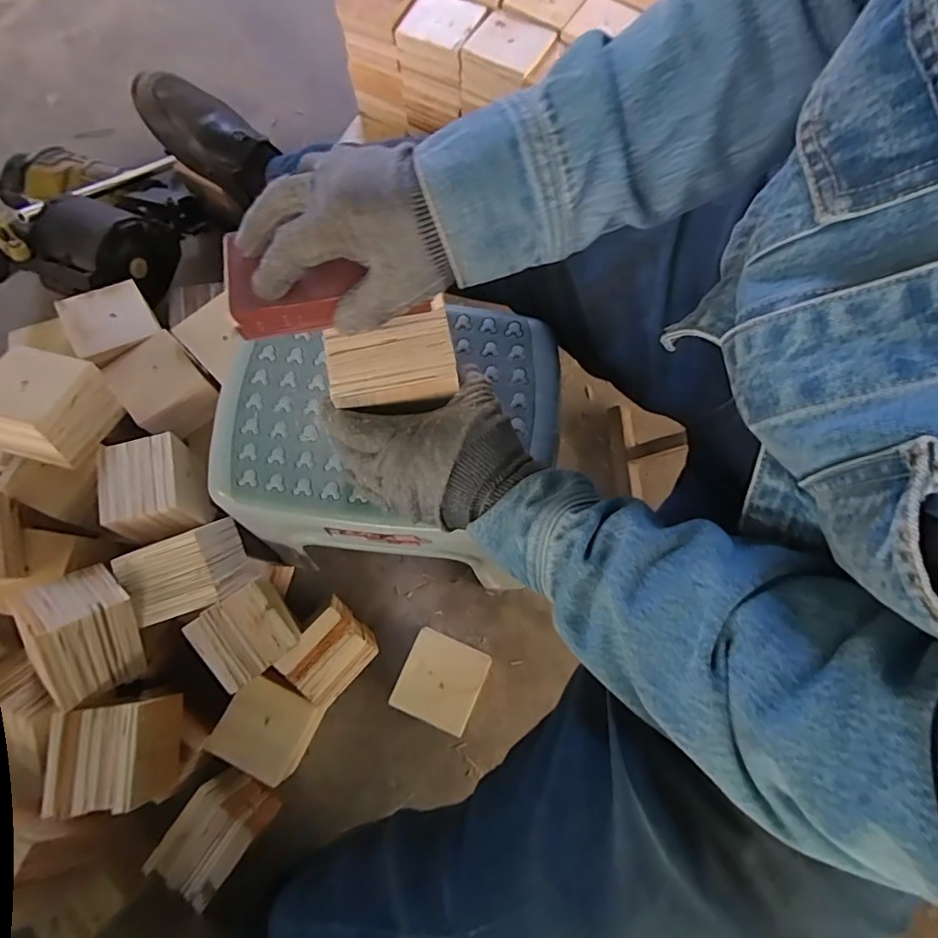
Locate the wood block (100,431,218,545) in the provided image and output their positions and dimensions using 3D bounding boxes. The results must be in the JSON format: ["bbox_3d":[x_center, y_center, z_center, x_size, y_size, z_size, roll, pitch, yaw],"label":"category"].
[{"bbox_3d":[-0.366,0.020,0.615,0.090,0.068,0.107,-18,75,-6],"label":"wood block"}]

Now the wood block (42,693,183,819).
[{"bbox_3d":[-0.365,0.295,0.556,0.091,0.094,0.101,-4,74,-2],"label":"wood block"}]

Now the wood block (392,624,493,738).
[{"bbox_3d":[-0.033,0.263,0.666,0.096,0.084,0.097,25,75,6],"label":"wood block"}]

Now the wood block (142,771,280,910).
[{"bbox_3d":[-0.296,0.430,0.634,0.085,0.101,0.105,35,76,9],"label":"wood block"}]

